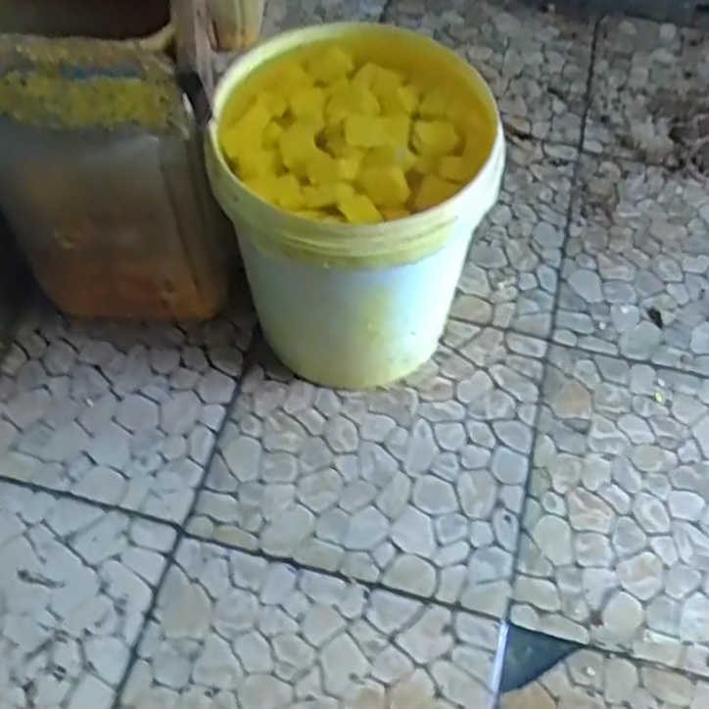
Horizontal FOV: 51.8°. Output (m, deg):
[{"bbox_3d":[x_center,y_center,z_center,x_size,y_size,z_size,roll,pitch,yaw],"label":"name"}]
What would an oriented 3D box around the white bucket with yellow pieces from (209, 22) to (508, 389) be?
[{"bbox_3d":[-0.010,-0.143,0.881,0.273,0.364,0.259,1,59,-1],"label":"white bucket with yellow pieces"}]

